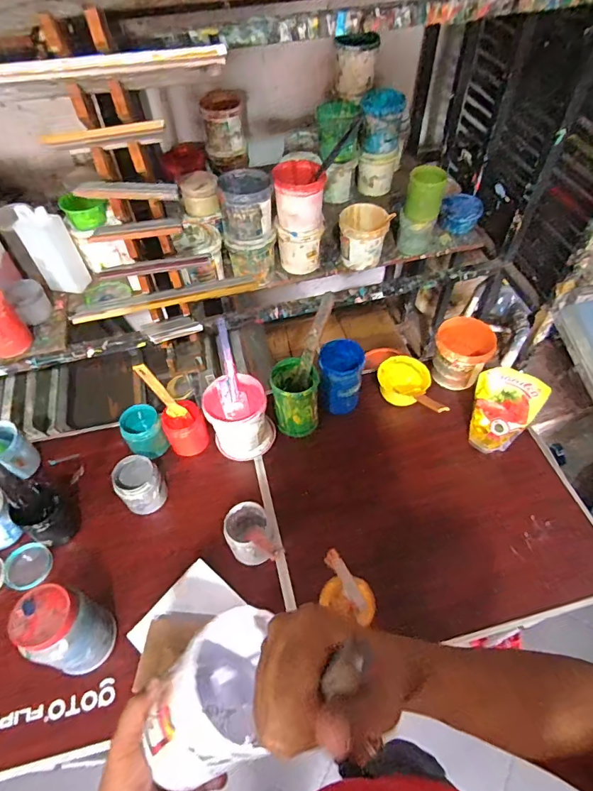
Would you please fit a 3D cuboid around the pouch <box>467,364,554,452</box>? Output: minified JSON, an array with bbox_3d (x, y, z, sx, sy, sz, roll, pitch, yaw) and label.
[{"bbox_3d":[0.404,0.030,0.898,0.121,0.183,0.055,36,61,25],"label":"pouch"}]

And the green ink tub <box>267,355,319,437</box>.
[{"bbox_3d":[-0.002,0.008,0.961,0.098,0.140,0.103,-5,53,-3],"label":"green ink tub"}]

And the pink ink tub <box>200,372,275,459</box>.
[{"bbox_3d":[-0.119,0.046,0.951,0.127,0.136,0.123,-1,53,1],"label":"pink ink tub"}]

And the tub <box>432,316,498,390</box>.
[{"bbox_3d":[0.380,-0.098,1.040,0.126,0.105,0.128,-1,53,1],"label":"tub"}]

